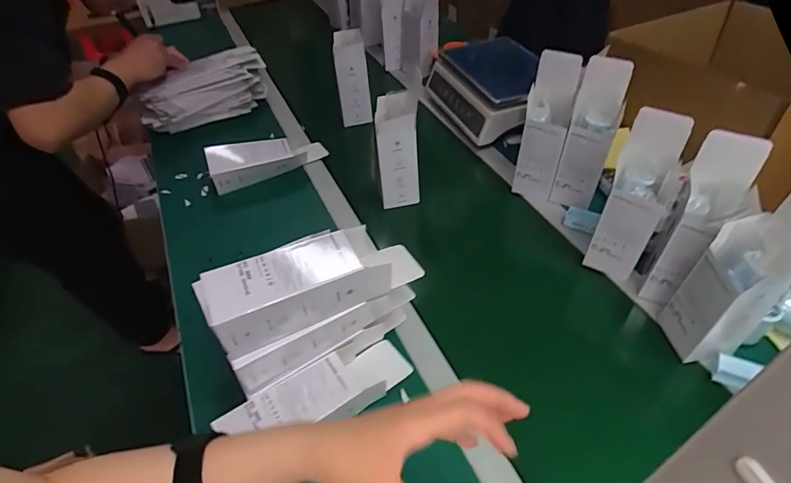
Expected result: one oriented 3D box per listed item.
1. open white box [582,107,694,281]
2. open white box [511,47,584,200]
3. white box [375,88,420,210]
[{"bbox_3d":[0.352,-0.060,0.660,0.080,0.242,0.077,21,51,22],"label":"open white box"},{"bbox_3d":[0.264,-0.198,0.801,0.069,0.240,0.080,13,49,16],"label":"open white box"},{"bbox_3d":[0.005,-0.162,0.825,0.070,0.195,0.089,-2,46,2],"label":"white box"}]

